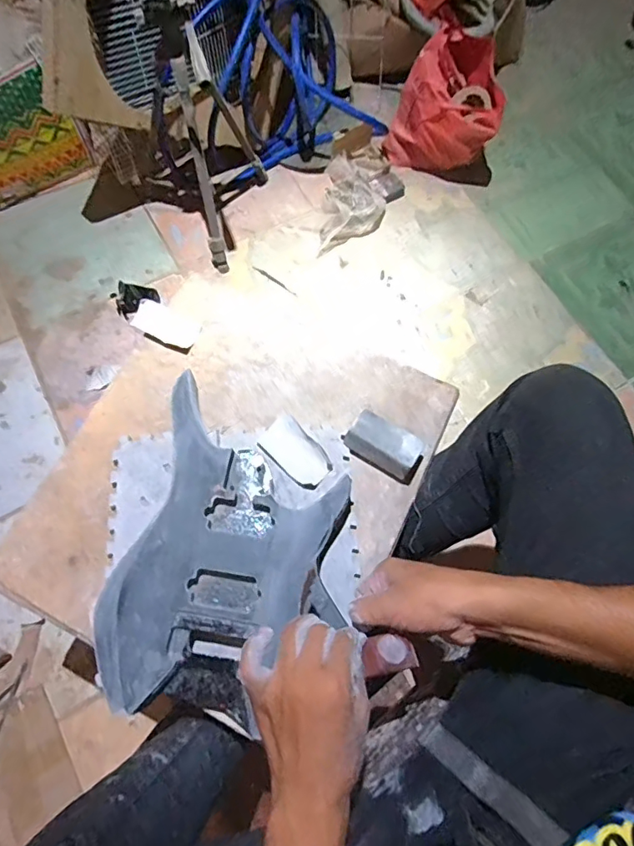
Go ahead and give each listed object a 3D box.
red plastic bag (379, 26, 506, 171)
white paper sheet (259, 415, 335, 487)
[{"bbox_3d":[0.337,-0.795,1.303,0.270,0.278,0.157,28,71,9],"label":"red plastic bag"},{"bbox_3d":[-0.027,0.038,0.669,0.098,0.014,0.055,43,74,14],"label":"white paper sheet"}]

